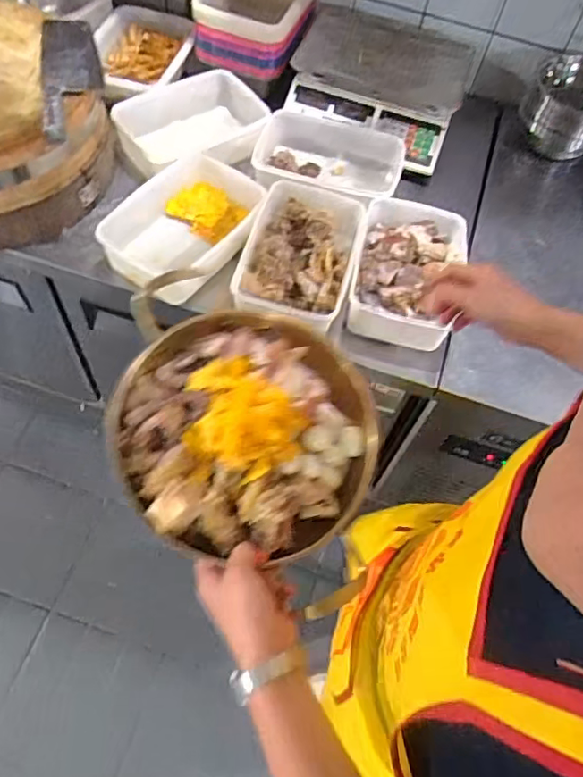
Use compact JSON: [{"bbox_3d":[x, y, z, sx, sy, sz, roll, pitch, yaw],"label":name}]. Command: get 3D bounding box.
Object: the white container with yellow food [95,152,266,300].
[{"bbox_3d":[-0.179,-0.271,0.956,0.185,0.090,0.264,31,66,11],"label":"white container with yellow food"}]

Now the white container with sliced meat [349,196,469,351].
[{"bbox_3d":[0.191,-0.199,0.945,0.168,0.063,0.256,16,64,4],"label":"white container with sliced meat"}]

